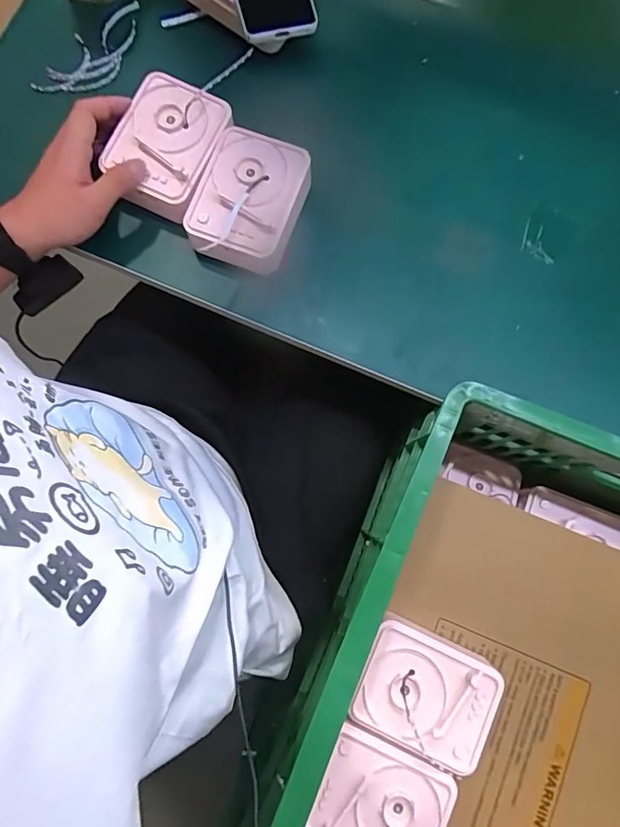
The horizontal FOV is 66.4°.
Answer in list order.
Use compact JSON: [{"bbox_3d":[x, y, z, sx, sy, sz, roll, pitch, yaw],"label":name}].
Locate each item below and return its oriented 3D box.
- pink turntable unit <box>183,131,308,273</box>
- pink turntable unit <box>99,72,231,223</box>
[{"bbox_3d":[-0.061,-0.220,0.489,0.096,0.045,0.124,23,81,4],"label":"pink turntable unit"},{"bbox_3d":[-0.142,-0.273,0.490,0.099,0.049,0.123,25,81,4],"label":"pink turntable unit"}]

